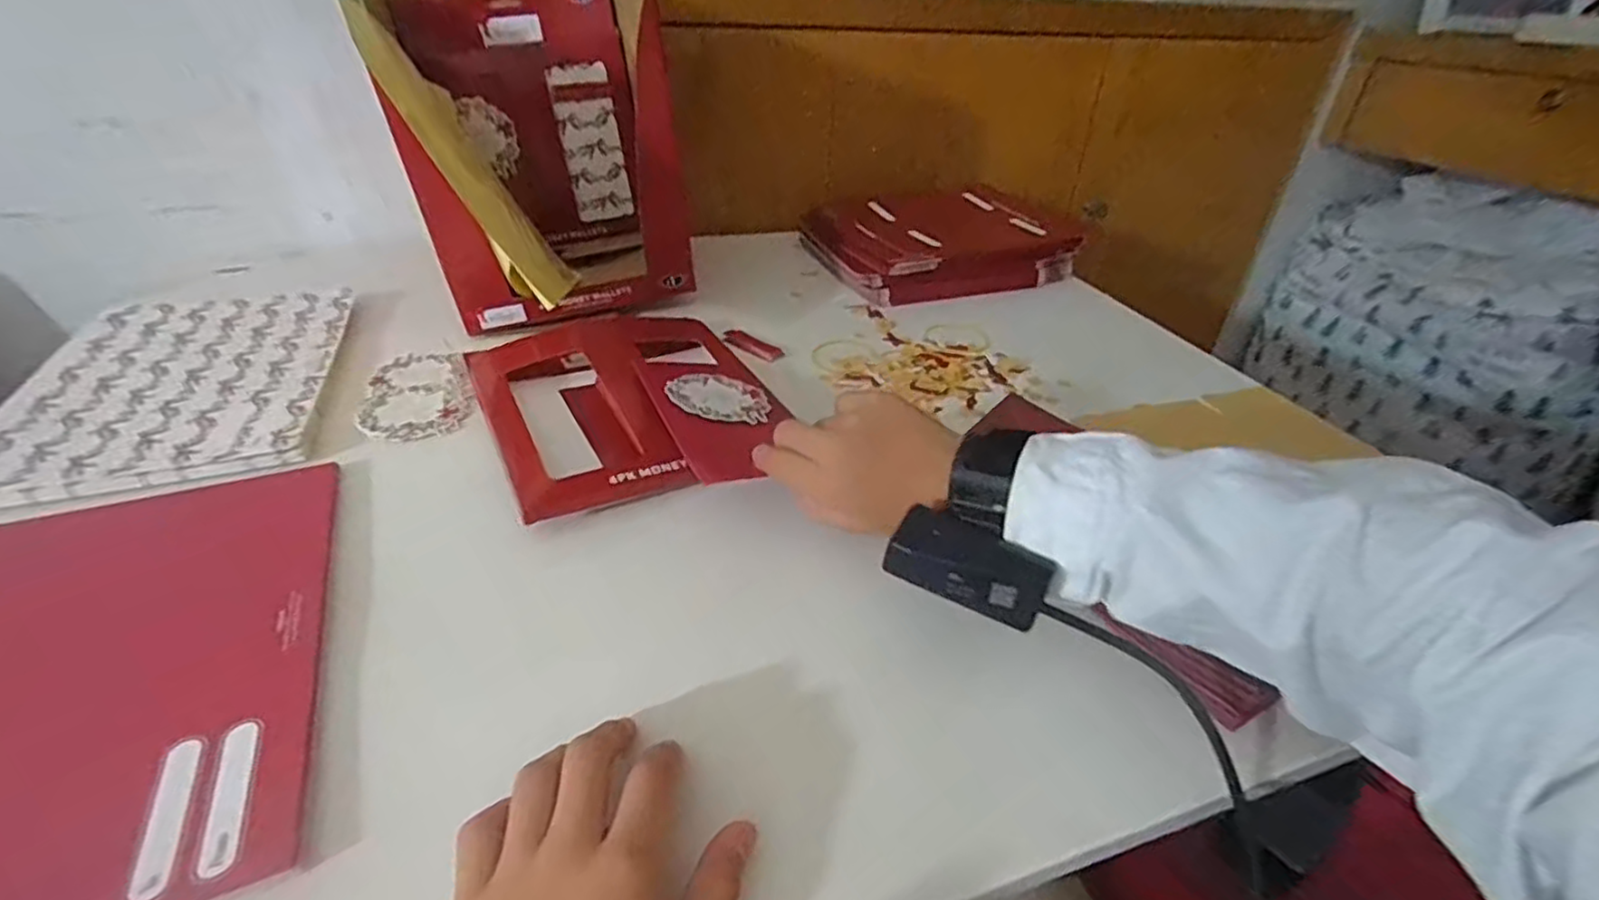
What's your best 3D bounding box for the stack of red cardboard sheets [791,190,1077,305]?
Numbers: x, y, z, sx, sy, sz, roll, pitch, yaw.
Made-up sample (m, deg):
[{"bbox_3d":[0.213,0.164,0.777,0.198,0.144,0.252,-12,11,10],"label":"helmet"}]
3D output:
[{"bbox_3d":[0.153,-0.232,0.776,0.258,0.056,0.193,-11,37,-19],"label":"stack of red cardboard sheets"}]

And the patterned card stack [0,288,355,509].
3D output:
[{"bbox_3d":[-0.441,-0.051,0.498,0.181,0.017,0.264,-12,37,-20],"label":"patterned card stack"}]

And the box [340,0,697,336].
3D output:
[{"bbox_3d":[-0.241,-0.273,0.624,0.208,0.253,0.247,-13,37,-22],"label":"box"}]

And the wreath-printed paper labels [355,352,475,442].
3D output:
[{"bbox_3d":[-0.283,-0.045,0.511,0.073,0.004,0.126,-10,36,-18],"label":"wreath-printed paper labels"}]

